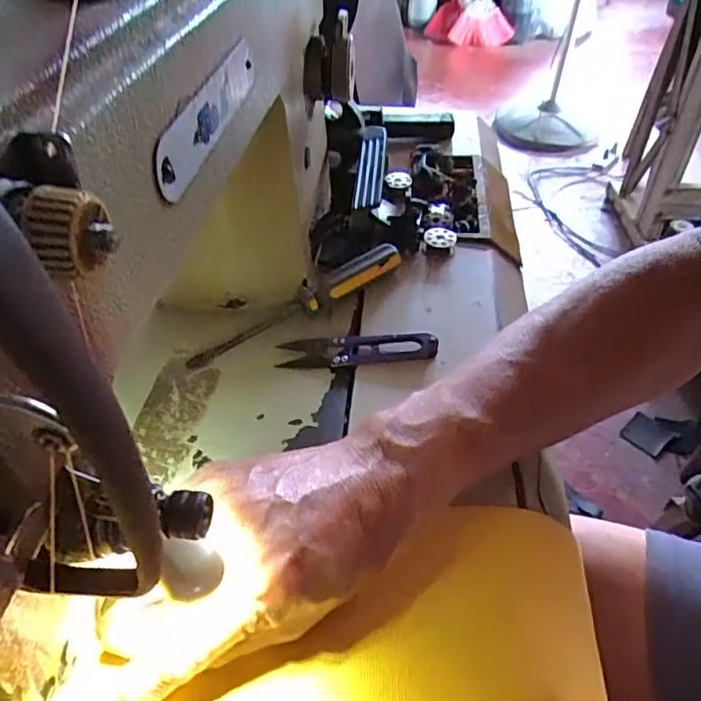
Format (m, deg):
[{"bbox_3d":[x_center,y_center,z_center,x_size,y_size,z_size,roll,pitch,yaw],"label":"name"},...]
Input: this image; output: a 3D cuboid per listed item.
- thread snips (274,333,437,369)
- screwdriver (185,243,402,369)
[{"bbox_3d":[0.004,-0.002,0.368,0.099,0.009,0.026,-4,46,-5],"label":"thread snips"},{"bbox_3d":[-0.032,-0.031,0.389,0.166,0.023,0.024,-31,54,-27],"label":"screwdriver"}]

